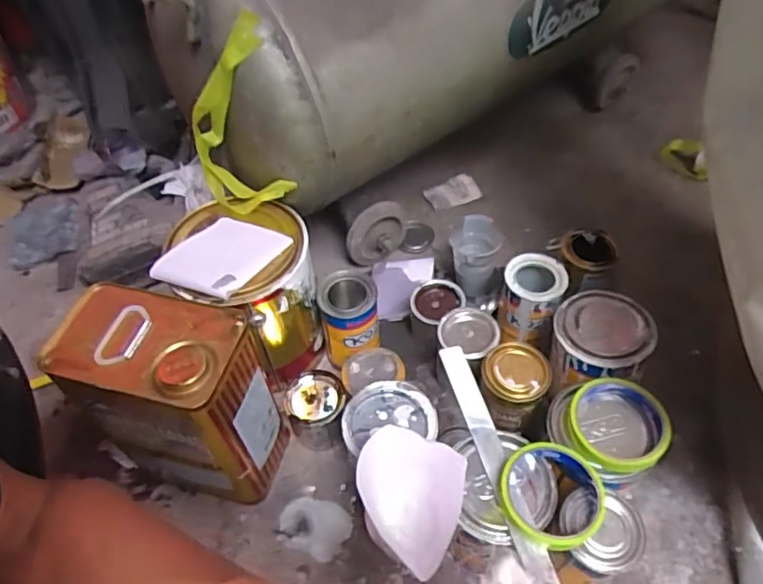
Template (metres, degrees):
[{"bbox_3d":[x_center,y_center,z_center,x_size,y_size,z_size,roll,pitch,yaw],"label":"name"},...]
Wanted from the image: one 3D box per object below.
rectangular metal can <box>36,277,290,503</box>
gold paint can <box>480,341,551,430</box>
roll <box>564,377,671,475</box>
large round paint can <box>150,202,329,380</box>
[{"bbox_3d":[-0.209,0.118,0.601,0.169,0.232,0.112,14,54,13],"label":"rectangular metal can"},{"bbox_3d":[0.146,0.103,0.626,0.072,0.068,0.079,16,54,16],"label":"gold paint can"},{"bbox_3d":[0.232,0.128,0.548,0.094,0.030,0.096,-2,51,2],"label":"roll"},{"bbox_3d":[-0.160,0.008,0.707,0.154,0.208,0.141,-2,51,2],"label":"large round paint can"}]

